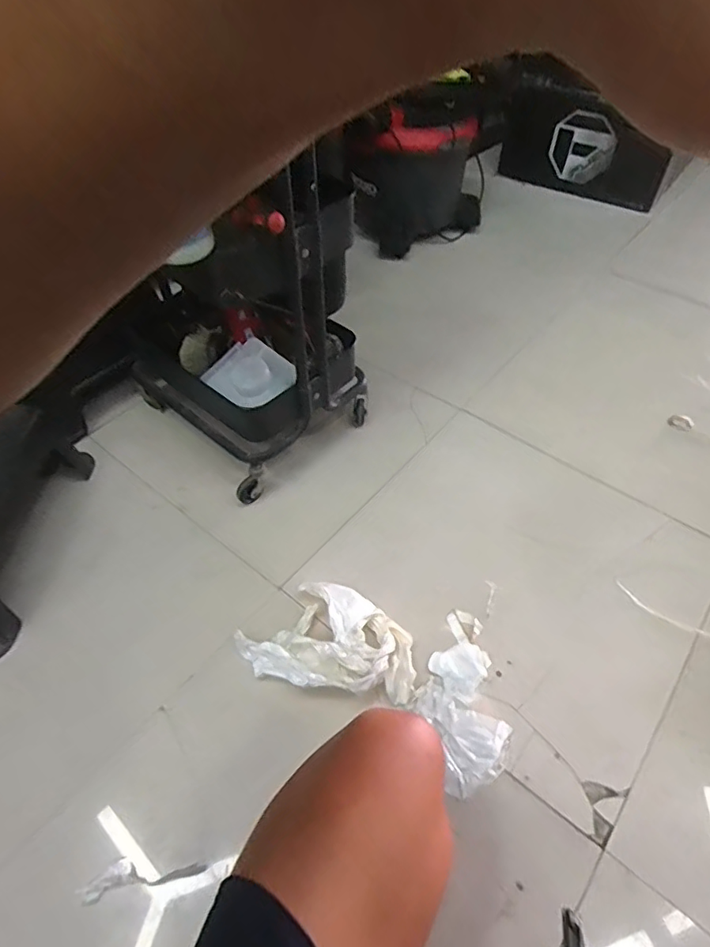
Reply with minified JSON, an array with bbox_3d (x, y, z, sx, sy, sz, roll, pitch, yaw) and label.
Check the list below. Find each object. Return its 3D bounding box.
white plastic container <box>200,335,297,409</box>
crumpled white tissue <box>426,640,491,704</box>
[{"bbox_3d":[-0.195,-0.187,1.063,0.165,0.076,0.123,28,55,21],"label":"white plastic container"},{"bbox_3d":[0.174,0.311,0.880,0.086,0.013,0.086,-34,58,-25],"label":"crumpled white tissue"}]

